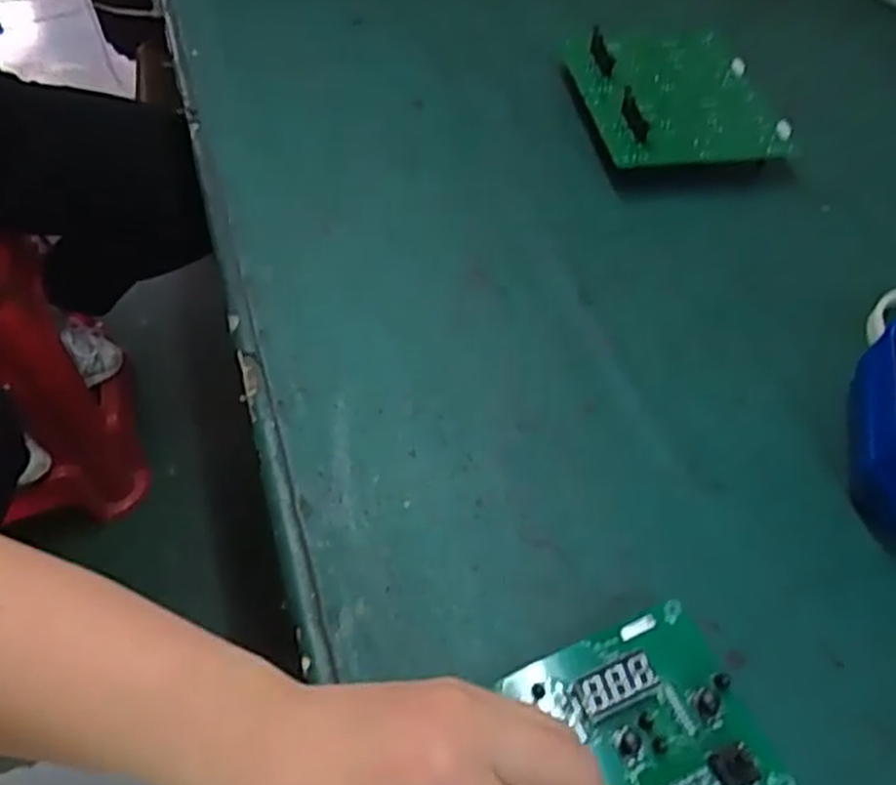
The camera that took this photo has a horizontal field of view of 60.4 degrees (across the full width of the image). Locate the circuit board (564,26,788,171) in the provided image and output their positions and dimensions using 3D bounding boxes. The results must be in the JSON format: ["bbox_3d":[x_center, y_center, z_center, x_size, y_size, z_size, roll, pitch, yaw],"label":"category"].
[{"bbox_3d":[0.204,-0.271,0.694,0.163,0.020,0.177,-7,57,-7],"label":"circuit board"}]

